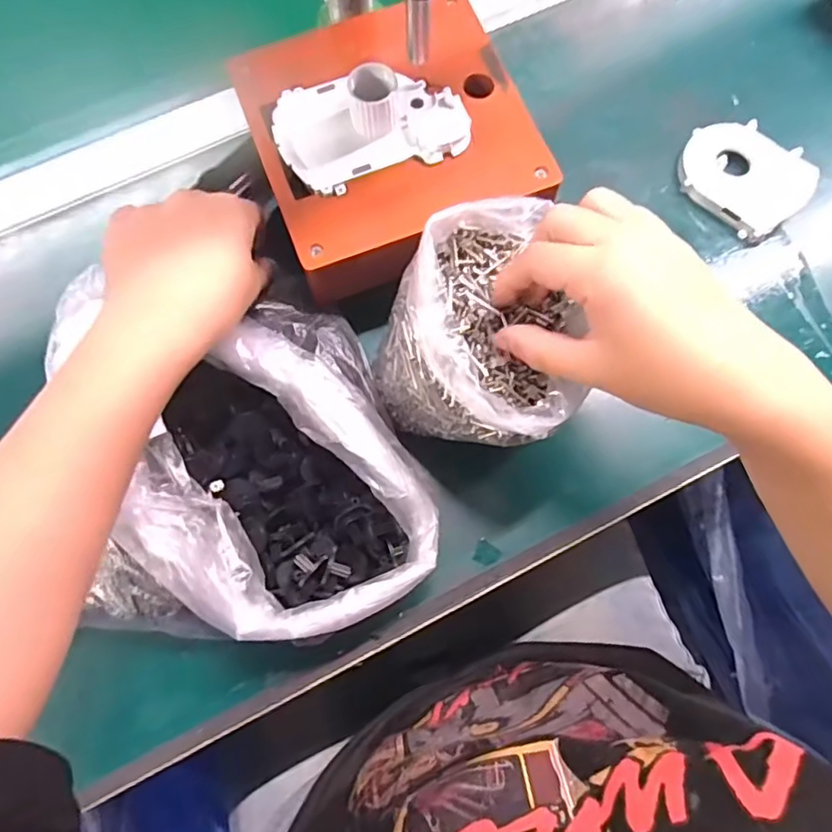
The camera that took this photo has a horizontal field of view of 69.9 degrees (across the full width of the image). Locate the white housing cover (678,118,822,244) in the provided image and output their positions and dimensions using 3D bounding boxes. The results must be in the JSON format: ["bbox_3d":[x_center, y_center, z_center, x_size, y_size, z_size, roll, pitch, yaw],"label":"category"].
[{"bbox_3d":[0.219,-0.162,0.401,0.062,0.022,0.083,-40,78,-10],"label":"white housing cover"}]

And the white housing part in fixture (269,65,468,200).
[{"bbox_3d":[-0.026,-0.166,0.322,0.100,0.025,0.068,-20,75,-6],"label":"white housing part in fixture"}]

